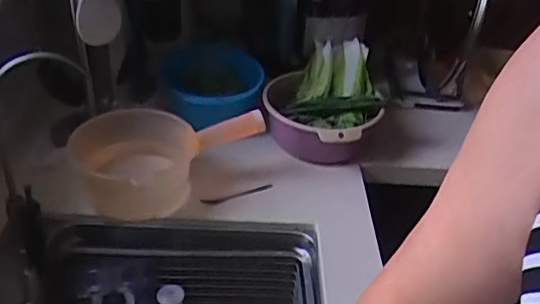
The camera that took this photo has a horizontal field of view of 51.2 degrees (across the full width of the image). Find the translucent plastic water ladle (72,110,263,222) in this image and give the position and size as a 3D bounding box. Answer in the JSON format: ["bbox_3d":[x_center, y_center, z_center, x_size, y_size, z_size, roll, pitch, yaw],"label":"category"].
[{"bbox_3d":[-0.162,0.003,0.901,0.272,0.119,0.172,-19,41,-29],"label":"translucent plastic water ladle"}]

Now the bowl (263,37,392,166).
[{"bbox_3d":[0.097,-0.090,1.019,0.200,0.129,0.241,6,35,3],"label":"bowl"}]

